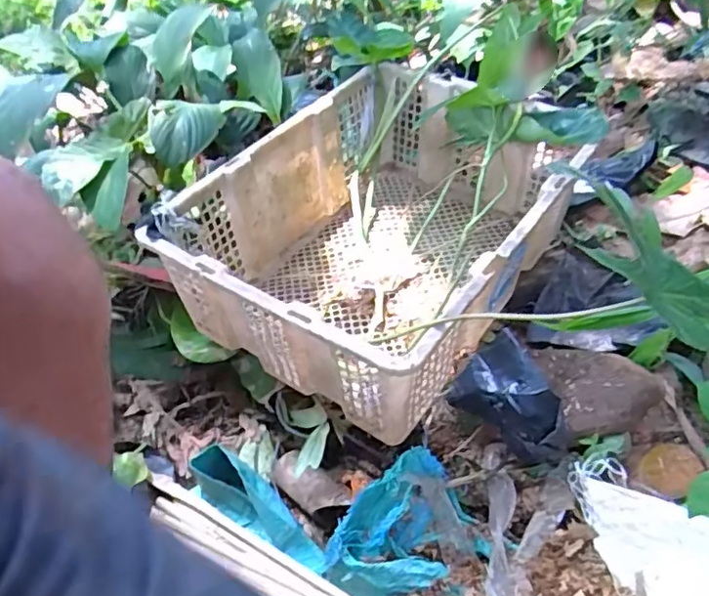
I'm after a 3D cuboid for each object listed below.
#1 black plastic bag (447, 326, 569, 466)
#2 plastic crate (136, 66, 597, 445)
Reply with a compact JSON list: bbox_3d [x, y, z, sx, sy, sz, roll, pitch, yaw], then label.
[{"bbox_3d":[0.160,0.104,0.596,0.122,0.097,0.054,27,49,31],"label":"black plastic bag"},{"bbox_3d":[0.042,-0.081,0.740,0.348,0.204,0.463,23,47,28],"label":"plastic crate"}]

